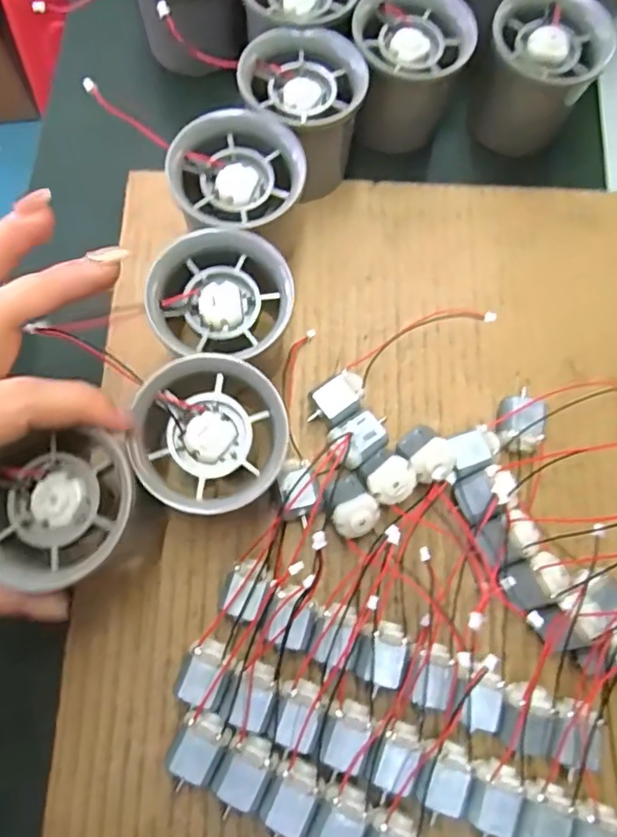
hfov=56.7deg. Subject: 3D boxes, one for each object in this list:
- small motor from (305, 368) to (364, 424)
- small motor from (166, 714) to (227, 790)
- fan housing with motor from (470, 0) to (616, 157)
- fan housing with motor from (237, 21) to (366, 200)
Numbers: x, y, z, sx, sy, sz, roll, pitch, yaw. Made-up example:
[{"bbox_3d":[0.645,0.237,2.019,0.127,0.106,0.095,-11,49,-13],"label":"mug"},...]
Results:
[{"bbox_3d":[0.012,-0.008,0.257,0.027,0.015,0.015,-33,79,-12],"label":"small motor"},{"bbox_3d":[-0.042,0.125,0.216,0.017,0.016,0.026,30,75,5],"label":"small motor"},{"bbox_3d":[0.112,-0.172,0.286,0.054,0.052,0.055,11,74,1],"label":"fan housing with motor"},{"bbox_3d":[-0.002,-0.144,0.276,0.054,0.053,0.054,1,74,-4],"label":"fan housing with motor"}]

